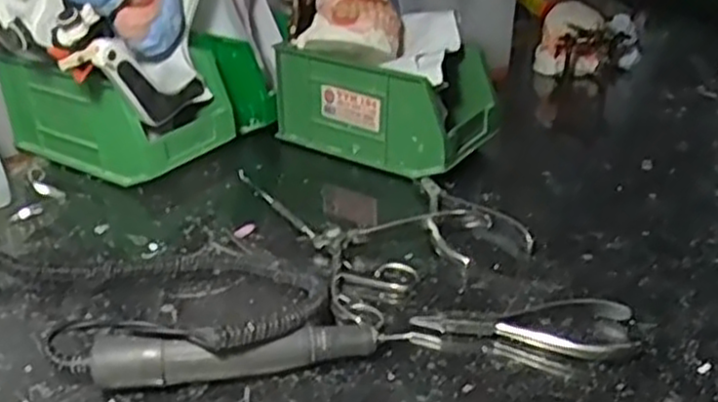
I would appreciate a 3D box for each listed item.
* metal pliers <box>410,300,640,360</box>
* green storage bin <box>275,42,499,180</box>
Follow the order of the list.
[{"bbox_3d":[0.098,0.068,0.446,0.122,0.011,0.048,9,29,14],"label":"metal pliers"},{"bbox_3d":[0.028,-0.089,0.647,0.166,0.083,0.103,20,34,31],"label":"green storage bin"}]

